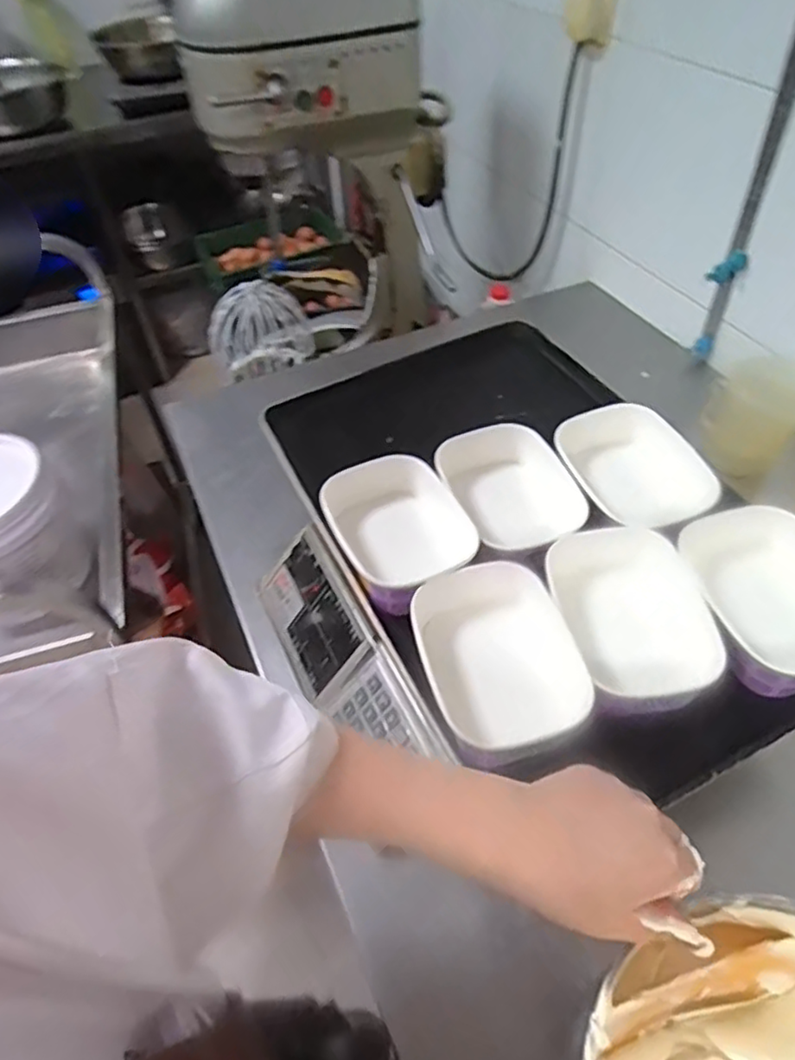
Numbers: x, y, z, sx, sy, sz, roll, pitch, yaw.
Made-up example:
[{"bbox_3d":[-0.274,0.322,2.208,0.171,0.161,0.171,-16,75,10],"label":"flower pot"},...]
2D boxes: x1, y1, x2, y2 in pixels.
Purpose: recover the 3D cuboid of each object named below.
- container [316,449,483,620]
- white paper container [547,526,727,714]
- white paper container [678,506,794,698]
[{"bbox_3d":[0.005,0.008,0.656,0.131,0.083,0.166,-23,52,-15],"label":"container"},{"bbox_3d":[0.208,0.074,0.570,0.105,0.053,0.169,-9,50,-4],"label":"white paper container"},{"bbox_3d":[0.323,0.060,0.564,0.130,0.055,0.183,-16,50,-10],"label":"white paper container"}]

